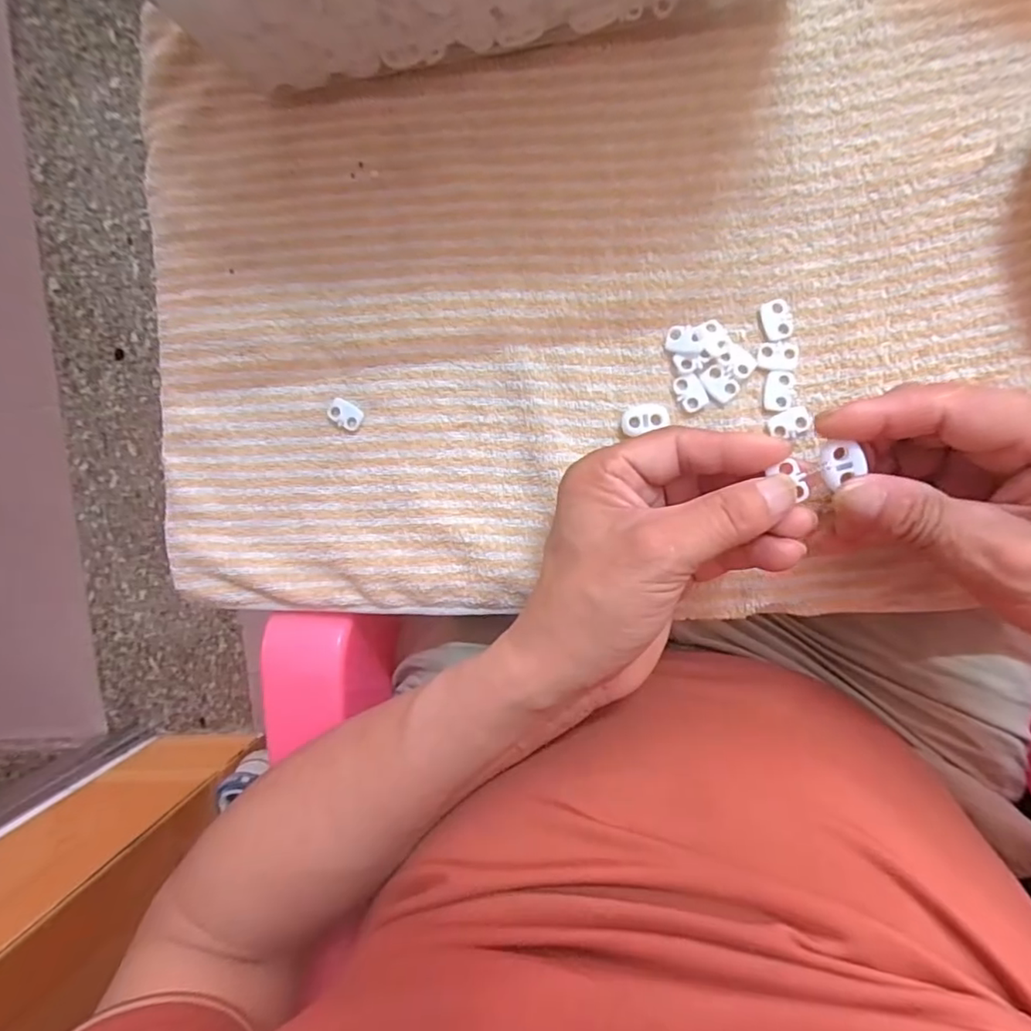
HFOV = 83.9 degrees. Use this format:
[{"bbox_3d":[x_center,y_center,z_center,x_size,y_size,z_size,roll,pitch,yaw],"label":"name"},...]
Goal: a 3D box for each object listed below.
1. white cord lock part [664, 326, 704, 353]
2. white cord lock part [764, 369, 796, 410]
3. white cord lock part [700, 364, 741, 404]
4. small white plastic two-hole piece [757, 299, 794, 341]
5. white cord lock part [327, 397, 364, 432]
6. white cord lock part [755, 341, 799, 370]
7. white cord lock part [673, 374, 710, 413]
[{"bbox_3d":[0.081,-0.084,0.276,0.017,0.005,0.013,5,95,7],"label":"white cord lock part"},{"bbox_3d":[0.126,-0.059,0.271,0.013,0.004,0.018,4,95,7],"label":"white cord lock part"},{"bbox_3d":[0.098,-0.063,0.274,0.013,0.004,0.019,-43,88,8],"label":"white cord lock part"},{"bbox_3d":[0.123,-0.092,0.270,0.014,0.004,0.019,-13,92,8],"label":"small white plastic two-hole piece"},{"bbox_3d":[-0.089,-0.052,0.298,0.018,0.004,0.013,27,97,4],"label":"white cord lock part"},{"bbox_3d":[0.124,-0.075,0.270,0.019,0.004,0.013,-3,94,7],"label":"white cord lock part"},{"bbox_3d":[0.085,-0.059,0.276,0.013,0.004,0.018,-33,90,8],"label":"white cord lock part"}]

